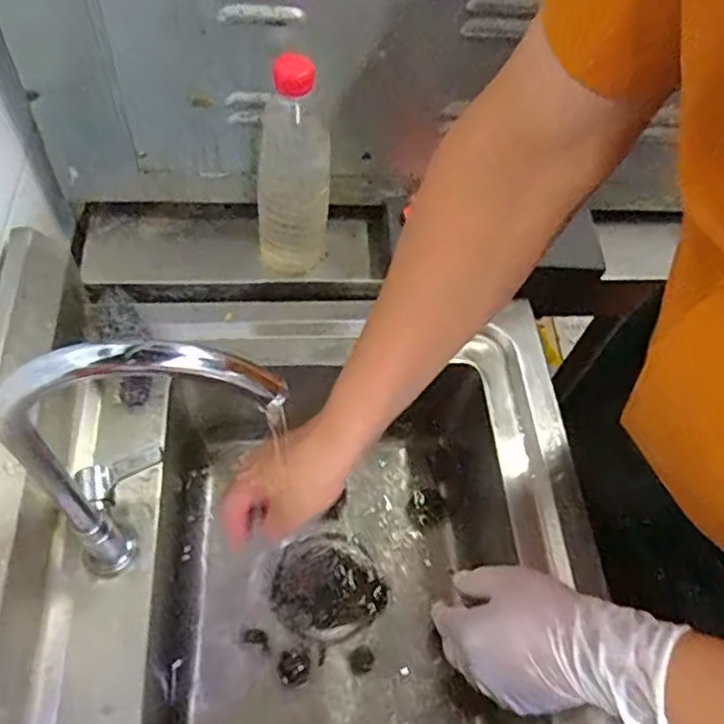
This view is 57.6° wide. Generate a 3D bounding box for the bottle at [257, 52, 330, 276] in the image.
[{"bbox_3d":[-0.066,-0.183,0.621,0.069,0.228,0.076,-2,58,-6],"label":"bottle"}]

